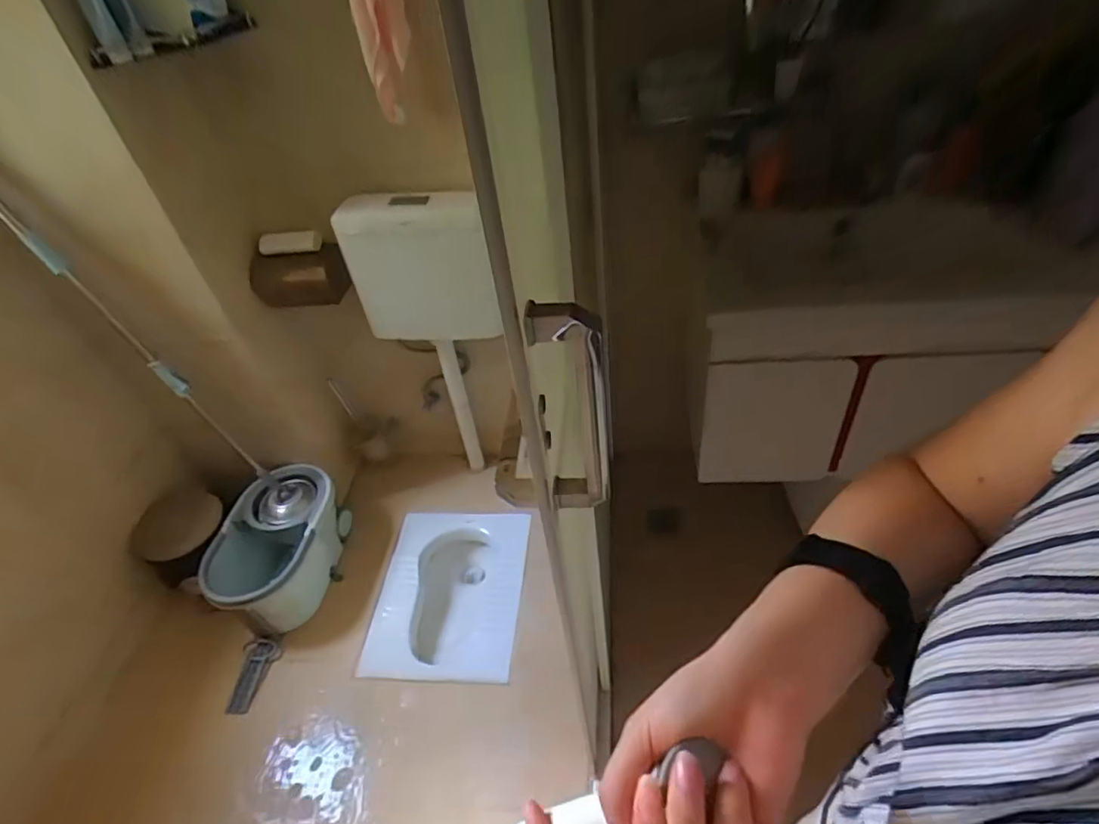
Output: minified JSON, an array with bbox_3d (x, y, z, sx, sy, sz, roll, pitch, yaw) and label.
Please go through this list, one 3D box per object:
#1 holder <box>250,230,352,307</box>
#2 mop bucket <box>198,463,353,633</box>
[{"bbox_3d":[-0.634,-0.363,1.448,0.229,0.159,0.130,-8,45,-1],"label":"holder"},{"bbox_3d":[-0.753,0.367,1.601,0.238,0.224,0.432,11,48,17],"label":"mop bucket"}]

